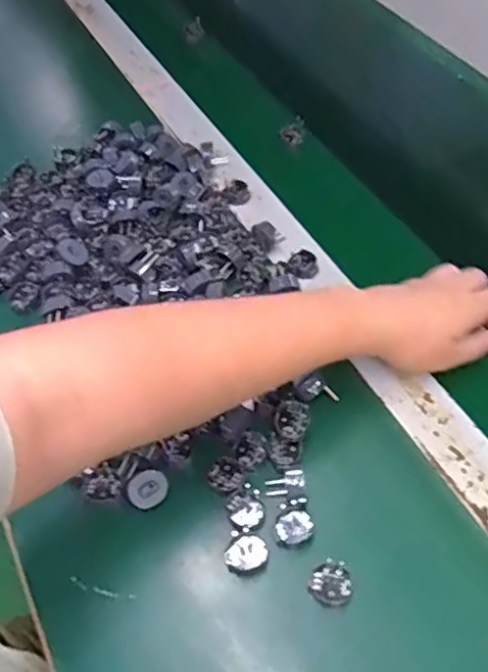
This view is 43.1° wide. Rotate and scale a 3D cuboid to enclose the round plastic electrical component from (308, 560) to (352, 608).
[{"bbox_3d":[0.058,0.167,0.415,0.027,0.012,0.028,-2,58,3],"label":"round plastic electrical component"}]

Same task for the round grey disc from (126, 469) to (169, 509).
[{"bbox_3d":[-0.070,0.112,0.453,0.030,0.004,0.026,-38,92,-10],"label":"round grey disc"}]

